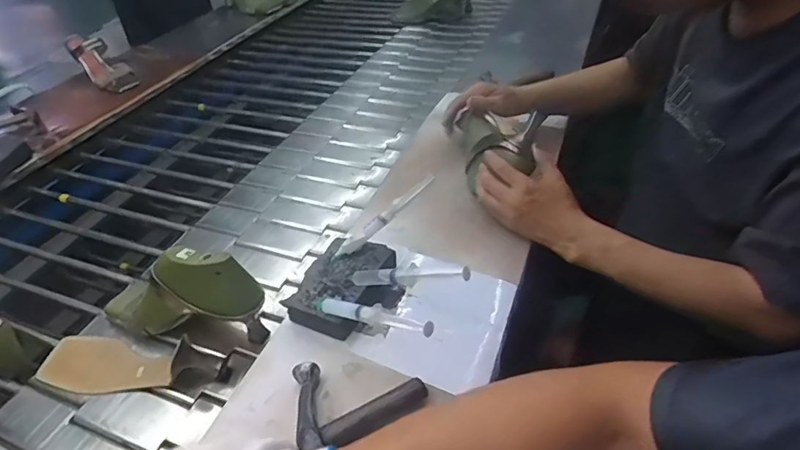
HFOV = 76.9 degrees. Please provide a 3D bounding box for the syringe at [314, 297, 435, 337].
[{"bbox_3d":[-0.031,0.089,0.527,0.166,0.019,0.026,4,36,40],"label":"syringe"}]

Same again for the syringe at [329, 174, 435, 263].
[{"bbox_3d":[-0.019,-0.009,0.647,0.169,0.023,0.019,-41,50,-15],"label":"syringe"}]

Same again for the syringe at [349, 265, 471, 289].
[{"bbox_3d":[0.009,0.056,0.551,0.143,0.015,0.016,-6,35,31],"label":"syringe"}]

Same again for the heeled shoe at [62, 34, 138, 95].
[{"bbox_3d":[-0.719,-0.393,1.221,0.192,0.072,0.087,40,49,0],"label":"heeled shoe"}]

